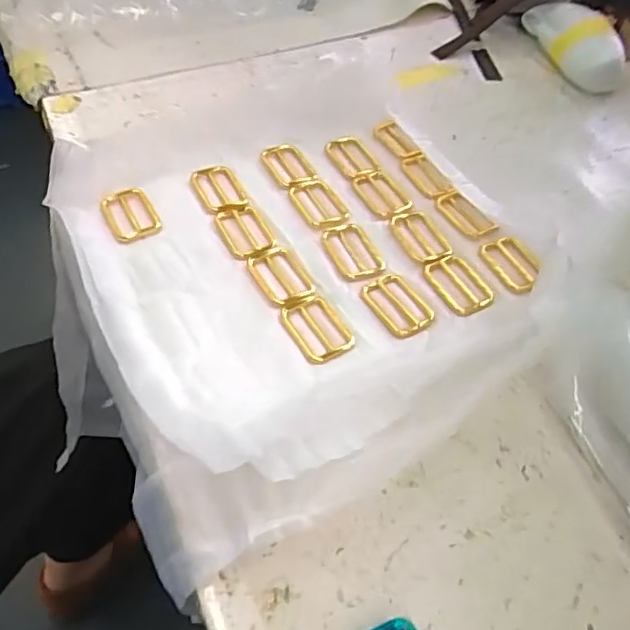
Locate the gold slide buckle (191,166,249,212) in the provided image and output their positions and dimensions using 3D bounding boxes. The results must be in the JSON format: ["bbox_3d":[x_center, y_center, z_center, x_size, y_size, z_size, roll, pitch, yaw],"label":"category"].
[{"bbox_3d":[-0.067,-0.090,0.417,0.031,0.004,0.049,-20,56,-19],"label":"gold slide buckle"}]

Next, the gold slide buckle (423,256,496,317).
[{"bbox_3d":[0.093,-0.019,0.374,0.034,0.006,0.046,-18,55,-18],"label":"gold slide buckle"}]

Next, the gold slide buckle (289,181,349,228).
[{"bbox_3d":[0.003,-0.077,0.412,0.030,0.005,0.047,-22,56,-20],"label":"gold slide buckle"}]

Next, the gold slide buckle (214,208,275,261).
[{"bbox_3d":[-0.046,-0.055,0.391,0.031,0.004,0.045,-18,55,-18],"label":"gold slide buckle"}]

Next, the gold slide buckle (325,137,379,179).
[{"bbox_3d":[0.029,-0.121,0.448,0.028,0.004,0.047,-23,57,-21],"label":"gold slide buckle"}]

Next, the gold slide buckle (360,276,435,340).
[{"bbox_3d":[0.051,-0.006,0.361,0.034,0.004,0.044,-25,58,-22],"label":"gold slide buckle"}]

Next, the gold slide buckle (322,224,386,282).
[{"bbox_3d":[0.025,-0.041,0.385,0.032,0.004,0.046,-13,54,-15],"label":"gold slide buckle"}]

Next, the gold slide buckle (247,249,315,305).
[{"bbox_3d":[-0.021,-0.025,0.369,0.029,0.004,0.043,-23,57,-21],"label":"gold slide buckle"}]

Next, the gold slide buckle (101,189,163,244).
[{"bbox_3d":[-0.123,-0.067,0.396,0.033,0.006,0.049,-18,55,-18],"label":"gold slide buckle"}]

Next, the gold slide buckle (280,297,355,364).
[{"bbox_3d":[0.002,0.008,0.347,0.032,0.004,0.045,-24,57,-22],"label":"gold slide buckle"}]

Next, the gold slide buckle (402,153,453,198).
[{"bbox_3d":[0.082,-0.104,0.439,0.022,0.007,0.048,-14,54,-15],"label":"gold slide buckle"}]

